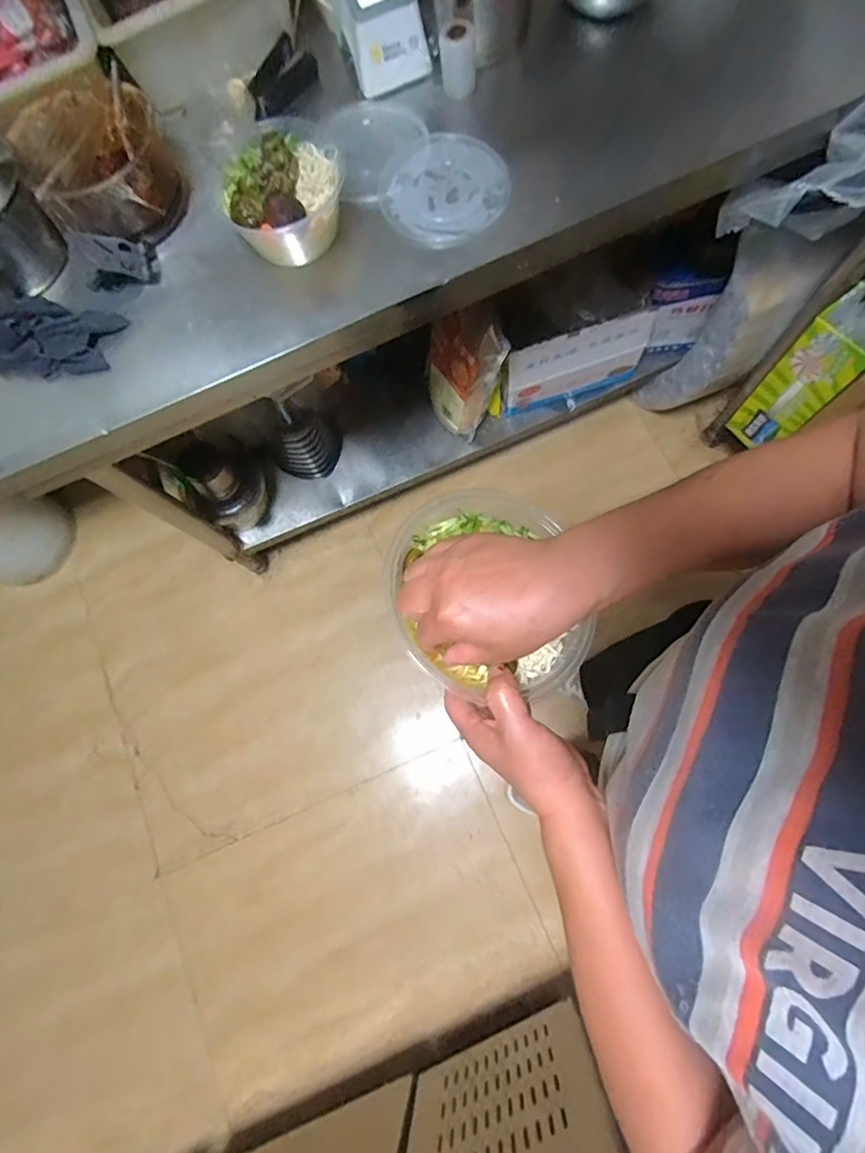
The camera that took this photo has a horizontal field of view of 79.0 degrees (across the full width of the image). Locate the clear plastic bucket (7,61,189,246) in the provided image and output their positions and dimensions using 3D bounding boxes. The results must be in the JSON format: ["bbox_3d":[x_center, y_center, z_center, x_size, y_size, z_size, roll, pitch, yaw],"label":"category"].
[{"bbox_3d":[-0.437,-0.549,0.706,0.178,0.097,0.195,-29,79,-3],"label":"clear plastic bucket"}]

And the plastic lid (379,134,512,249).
[{"bbox_3d":[0.022,-0.506,0.689,0.141,0.023,0.159,37,83,9],"label":"plastic lid"}]

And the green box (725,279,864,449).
[{"bbox_3d":[0.780,-0.421,1.037,0.208,0.363,0.132,-37,79,-4],"label":"green box"}]

